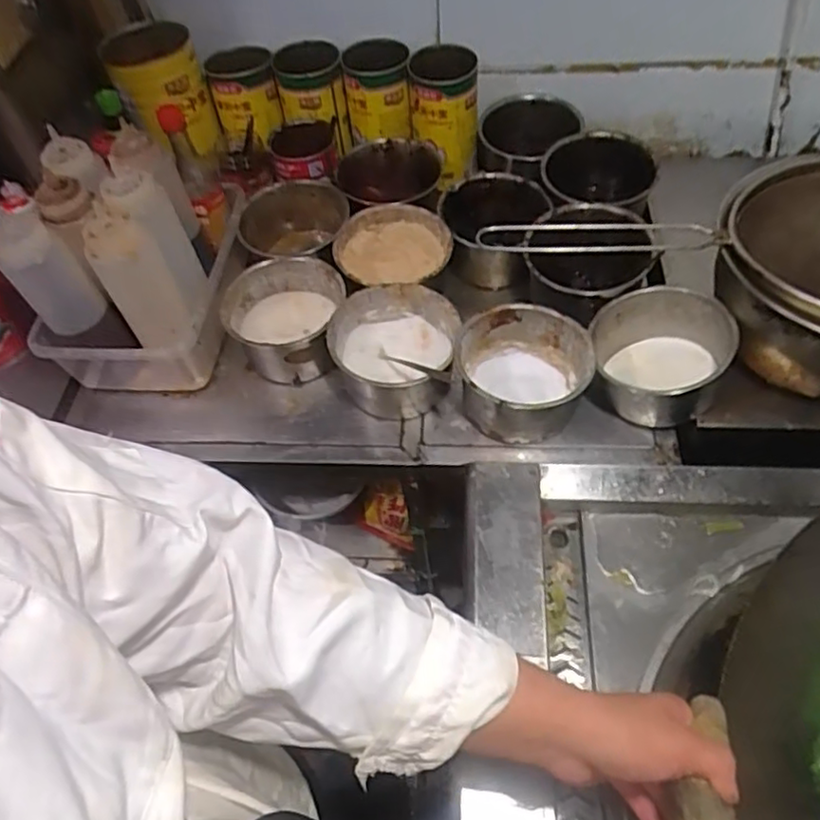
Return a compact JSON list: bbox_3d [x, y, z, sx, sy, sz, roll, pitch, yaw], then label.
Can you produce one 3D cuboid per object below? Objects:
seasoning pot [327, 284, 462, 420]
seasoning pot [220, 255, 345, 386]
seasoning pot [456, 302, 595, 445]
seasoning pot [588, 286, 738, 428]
[{"bbox_3d":[-0.016,-0.066,0.778,0.147,0.094,0.147,-2,56,4],"label":"seasoning pot"},{"bbox_3d":[-0.155,-0.110,0.820,0.150,0.094,0.141,-5,56,2],"label":"seasoning pot"},{"bbox_3d":[0.134,-0.043,0.745,0.148,0.088,0.150,-2,56,4],"label":"seasoning pot"},{"bbox_3d":[0.281,-0.061,0.738,0.143,0.099,0.146,-2,56,4],"label":"seasoning pot"}]

